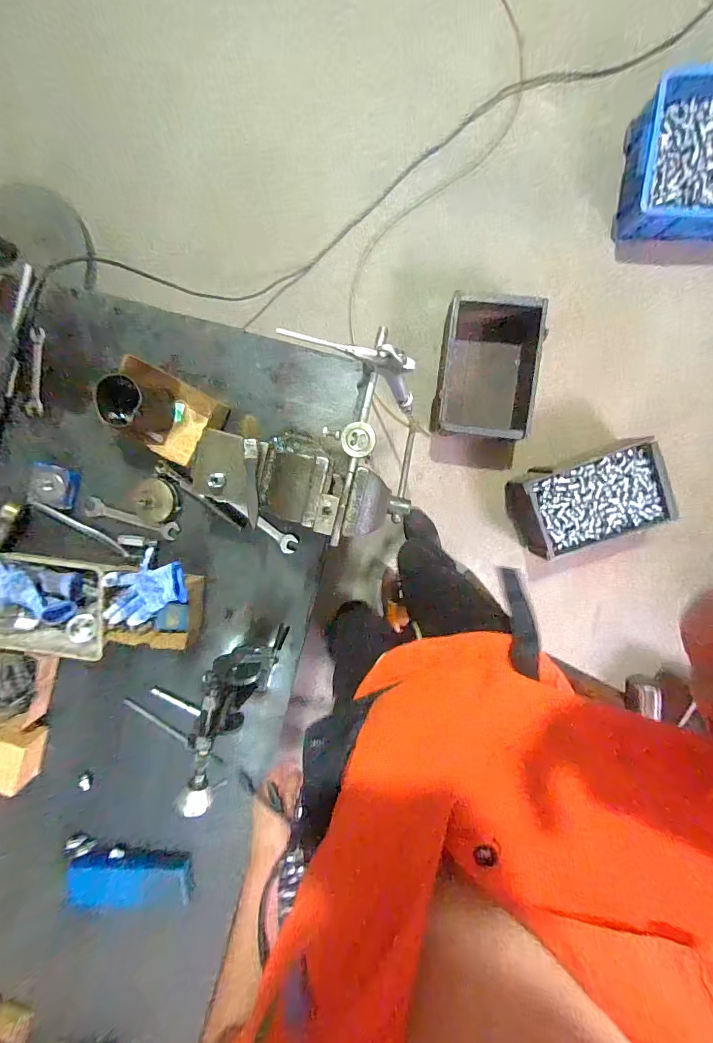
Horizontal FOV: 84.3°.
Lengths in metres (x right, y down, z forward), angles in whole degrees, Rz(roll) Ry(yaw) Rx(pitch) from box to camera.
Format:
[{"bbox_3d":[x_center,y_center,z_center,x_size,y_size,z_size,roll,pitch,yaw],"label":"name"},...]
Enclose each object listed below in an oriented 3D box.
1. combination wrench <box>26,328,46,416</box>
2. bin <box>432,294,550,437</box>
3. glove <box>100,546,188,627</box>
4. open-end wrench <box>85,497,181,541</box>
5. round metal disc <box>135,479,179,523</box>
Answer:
[{"bbox_3d":[-0.560,-0.260,0.691,0.025,0.011,0.147,9,99,4],"label":"combination wrench"},{"bbox_3d":[0.362,-0.418,1.104,0.261,0.141,0.357,5,98,4],"label":"bin"},{"bbox_3d":[-0.365,0.113,0.679,0.171,0.050,0.106,-27,95,8],"label":"glove"},{"bbox_3d":[-0.401,-0.005,0.703,0.166,0.013,0.037,15,99,3],"label":"open-end wrench"},{"bbox_3d":[-0.350,-0.036,0.683,0.069,0.027,0.074,1,98,5],"label":"round metal disc"}]

